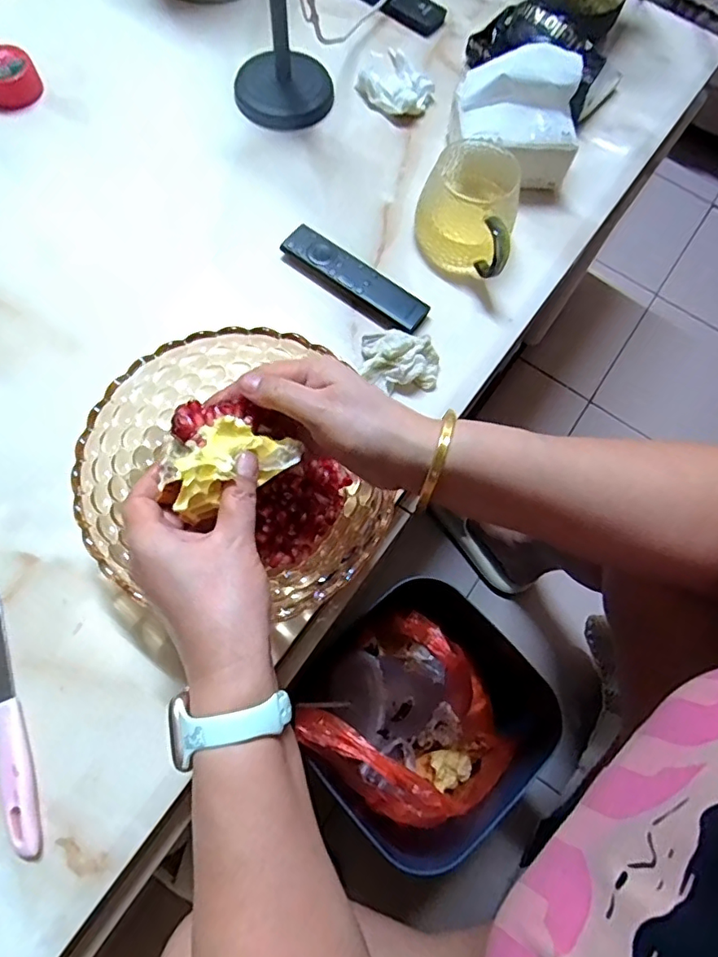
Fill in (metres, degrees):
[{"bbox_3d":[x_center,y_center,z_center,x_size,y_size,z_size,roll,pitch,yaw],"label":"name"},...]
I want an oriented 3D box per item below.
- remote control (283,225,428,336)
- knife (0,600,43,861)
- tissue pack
[{"bbox_3d":[-0.005,-0.197,0.543,0.157,0.017,0.034,36,73,10],"label":"remote control"},{"bbox_3d":[-0.258,0.169,0.401,0.025,0.011,0.193,-22,73,-10],"label":"knife"},{"bbox_3d":[0.158,-0.364,0.565,0.119,0.097,0.083,0,70,-3],"label":"tissue pack"}]

